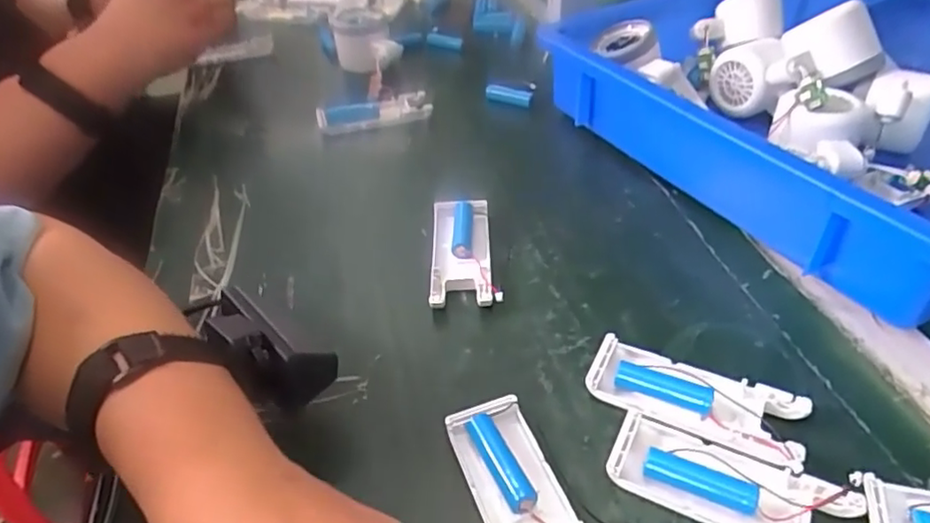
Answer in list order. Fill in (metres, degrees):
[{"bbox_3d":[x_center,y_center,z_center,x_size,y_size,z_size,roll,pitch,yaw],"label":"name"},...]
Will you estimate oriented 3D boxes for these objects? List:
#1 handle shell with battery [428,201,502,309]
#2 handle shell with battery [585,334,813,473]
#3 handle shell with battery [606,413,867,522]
[{"bbox_3d":[-0.002,-0.006,0.415,0.042,0.015,0.100,-5,41,1],"label":"handle shell with battery"},{"bbox_3d":[0.119,0.070,0.314,0.104,0.013,0.041,18,47,25],"label":"handle shell with battery"},{"bbox_3d":[0.121,0.101,0.277,0.103,0.013,0.041,16,46,23],"label":"handle shell with battery"}]

